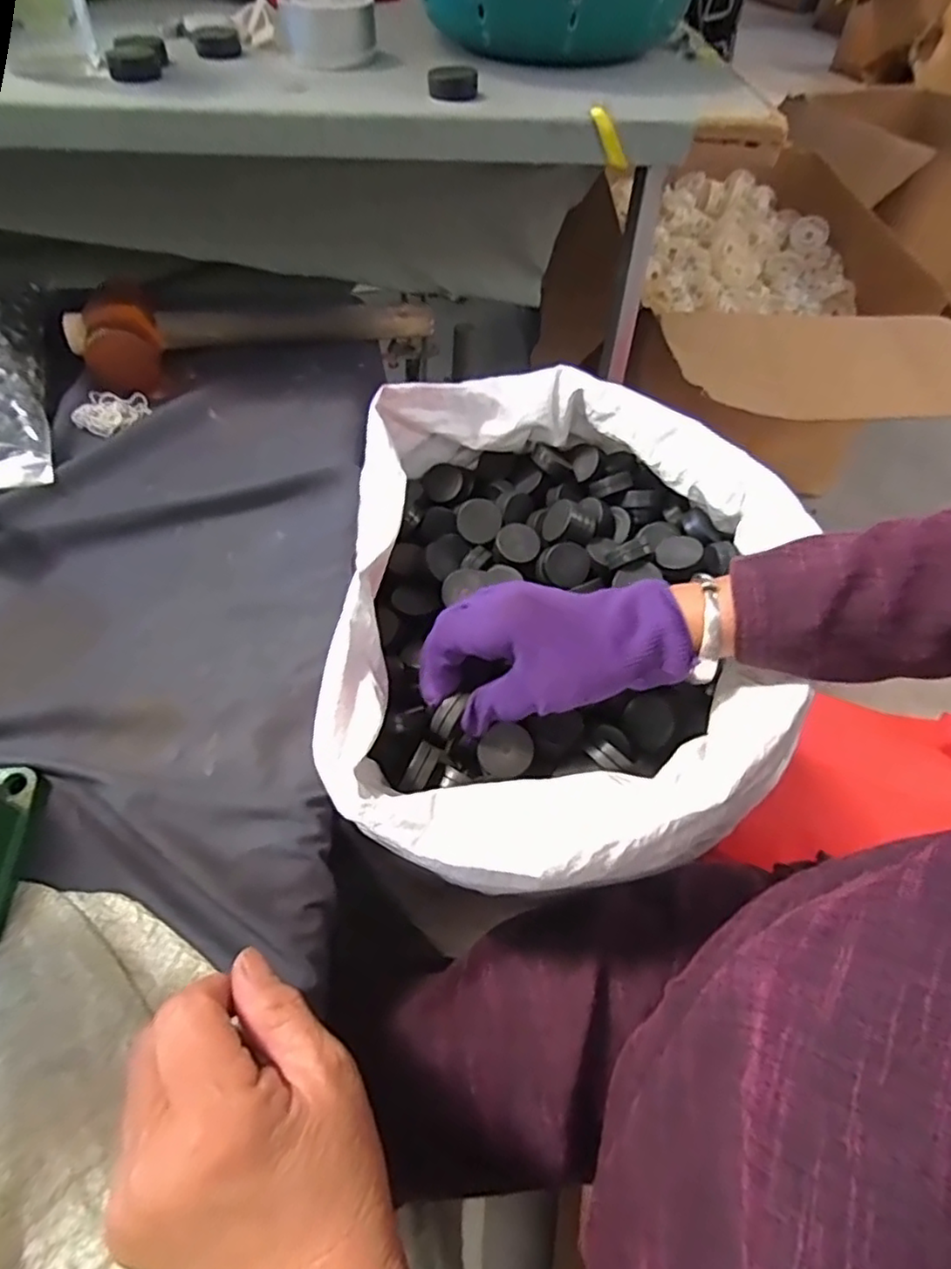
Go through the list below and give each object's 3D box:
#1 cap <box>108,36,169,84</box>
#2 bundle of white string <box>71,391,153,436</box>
[{"bbox_3d":[-0.231,-0.393,0.438,0.036,0.016,0.044,-9,54,-9],"label":"cap"},{"bbox_3d":[-0.287,-0.176,0.502,0.055,0.015,0.038,12,54,6],"label":"bundle of white string"}]

